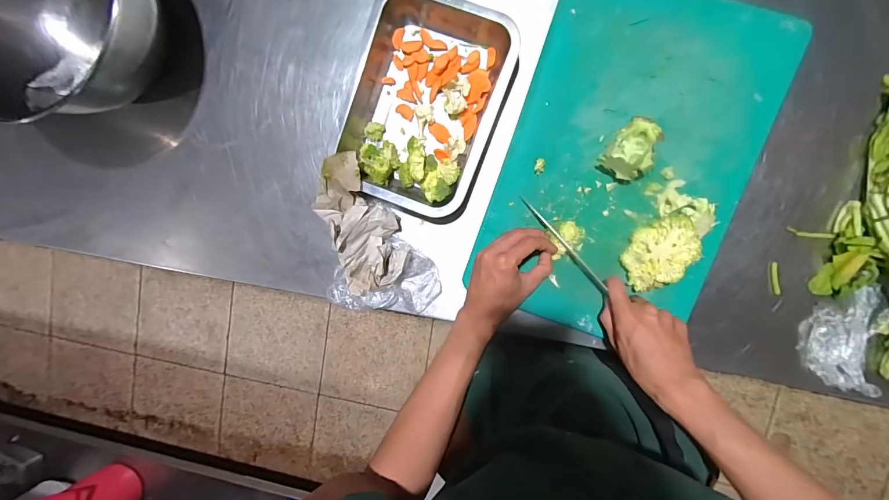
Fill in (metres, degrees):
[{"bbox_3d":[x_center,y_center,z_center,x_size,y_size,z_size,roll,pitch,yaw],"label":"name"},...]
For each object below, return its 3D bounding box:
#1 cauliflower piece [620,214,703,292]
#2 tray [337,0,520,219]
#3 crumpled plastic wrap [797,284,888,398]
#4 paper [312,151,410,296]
[{"bbox_3d":[0.267,0.007,0.472,0.084,0.051,0.075,-33,91,9],"label":"cauliflower piece"},{"bbox_3d":[-0.027,-0.189,0.499,0.184,0.039,0.261,21,98,4],"label":"tray"},{"bbox_3d":[0.514,0.112,0.482,0.092,0.011,0.134,9,97,6],"label":"crumpled plastic wrap"},{"bbox_3d":[-0.120,-0.035,0.523,0.097,0.053,0.179,-25,92,9],"label":"paper"}]

